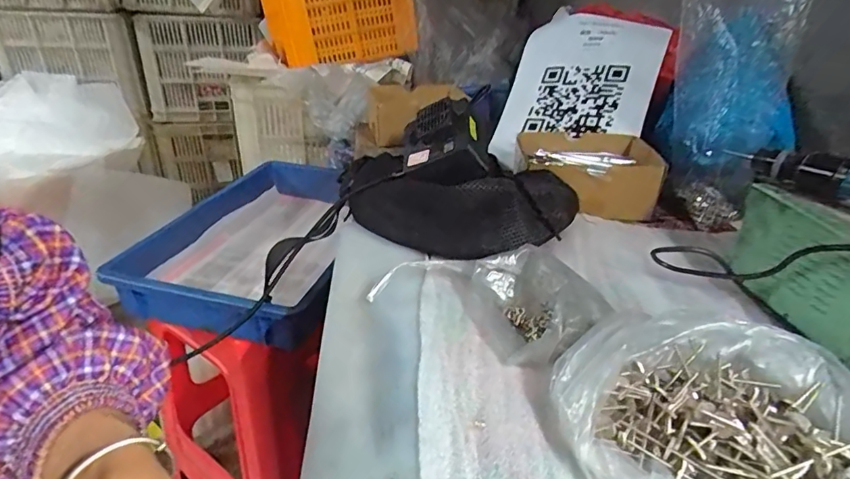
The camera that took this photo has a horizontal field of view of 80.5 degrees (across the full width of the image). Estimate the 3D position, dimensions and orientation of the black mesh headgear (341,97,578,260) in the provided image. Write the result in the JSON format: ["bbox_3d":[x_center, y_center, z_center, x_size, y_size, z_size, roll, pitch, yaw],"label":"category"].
[{"bbox_3d":[0.034,-0.072,0.543,0.237,0.136,0.131,17,33,25],"label":"black mesh headgear"}]

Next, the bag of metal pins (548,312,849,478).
[{"bbox_3d":[0.185,0.113,0.315,0.183,0.041,0.186,-16,34,-28],"label":"bag of metal pins"}]

